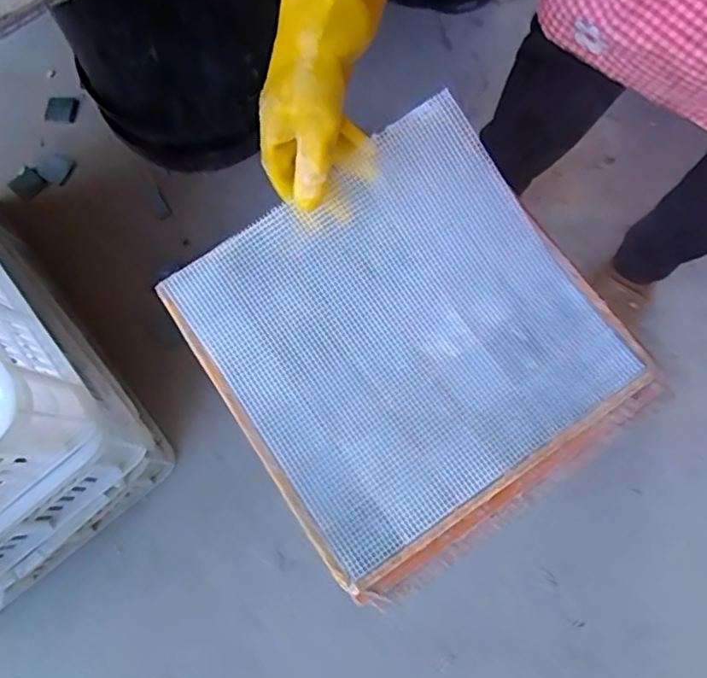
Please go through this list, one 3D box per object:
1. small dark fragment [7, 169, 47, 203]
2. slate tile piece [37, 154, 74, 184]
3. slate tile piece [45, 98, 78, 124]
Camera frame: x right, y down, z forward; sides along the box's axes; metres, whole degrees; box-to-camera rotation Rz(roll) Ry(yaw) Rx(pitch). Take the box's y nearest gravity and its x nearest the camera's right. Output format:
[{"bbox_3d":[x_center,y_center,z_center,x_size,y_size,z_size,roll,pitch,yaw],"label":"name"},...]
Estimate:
[{"bbox_3d":[-0.572,-0.271,1.046,0.059,0.008,0.050,39,78,12],"label":"small dark fragment"},{"bbox_3d":[-0.517,-0.296,1.033,0.054,0.004,0.052,25,76,9],"label":"slate tile piece"},{"bbox_3d":[-0.542,-0.424,1.103,0.064,0.007,0.054,3,74,3],"label":"slate tile piece"}]

